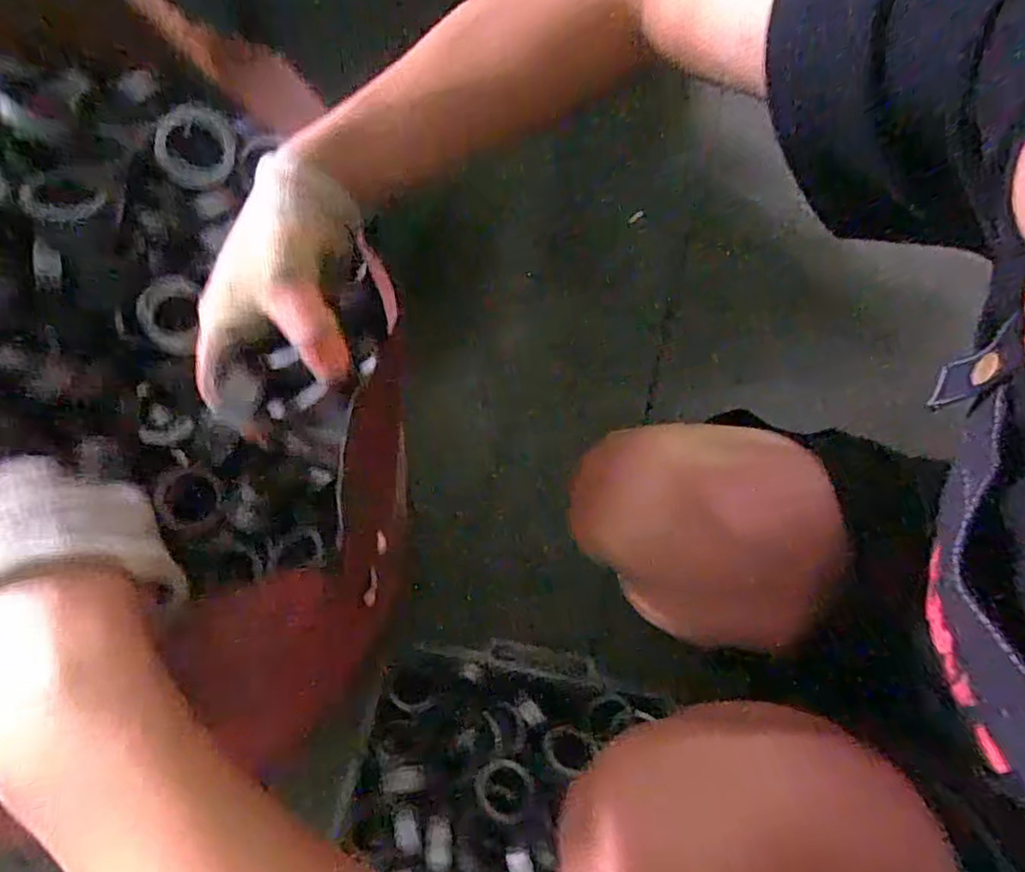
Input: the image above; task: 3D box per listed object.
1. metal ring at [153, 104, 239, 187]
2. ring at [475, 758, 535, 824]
[{"bbox_3d":[-0.249,-0.230,0.474,0.056,0.012,0.065,27,91,-15],"label":"metal ring"},{"bbox_3d":[-0.007,0.324,0.546,0.052,0.009,0.051,2,54,-3],"label":"ring"}]

